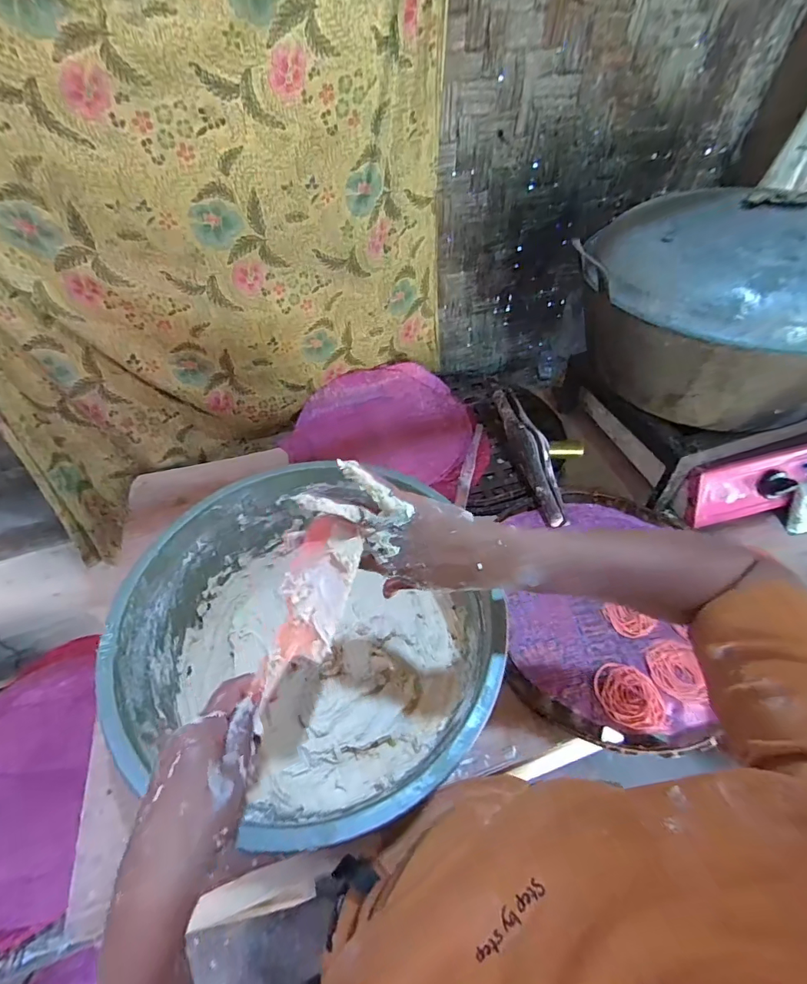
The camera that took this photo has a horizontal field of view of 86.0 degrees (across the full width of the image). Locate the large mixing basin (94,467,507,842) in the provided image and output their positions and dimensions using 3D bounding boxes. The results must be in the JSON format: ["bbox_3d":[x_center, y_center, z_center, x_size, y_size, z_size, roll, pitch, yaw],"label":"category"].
[{"bbox_3d":[-0.109,0.169,0.521,0.363,0.182,0.409,-23,52,-16],"label":"large mixing basin"}]

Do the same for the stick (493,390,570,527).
[{"bbox_3d":[0.229,-0.082,0.787,0.049,0.046,0.325,-10,50,-5],"label":"stick"}]

